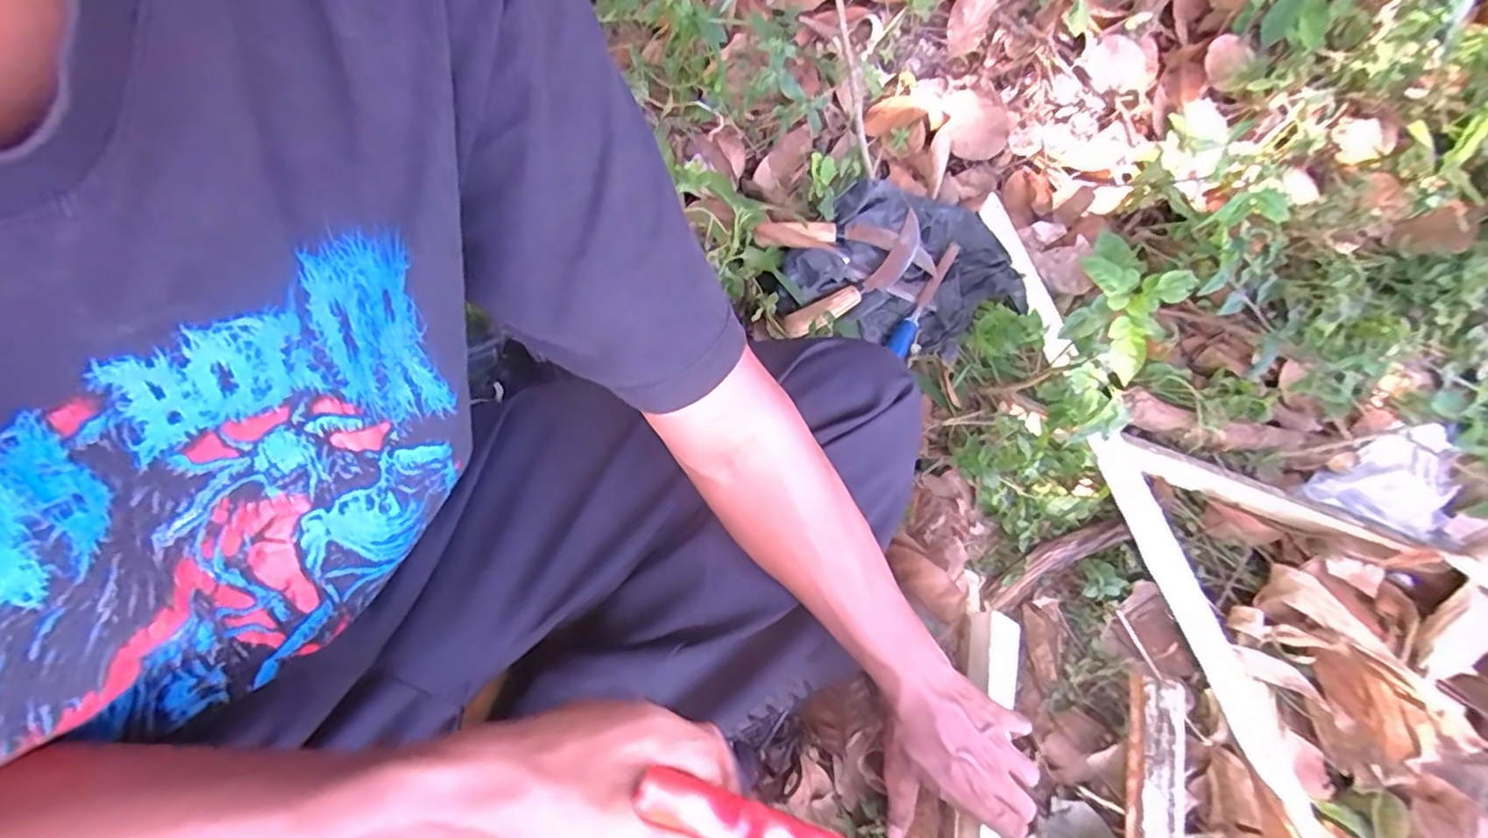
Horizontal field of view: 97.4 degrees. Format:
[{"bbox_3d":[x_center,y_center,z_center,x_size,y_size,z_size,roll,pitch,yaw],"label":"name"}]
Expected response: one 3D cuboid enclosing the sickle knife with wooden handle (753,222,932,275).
[{"bbox_3d":[0.114,-0.202,0.727,0.199,0.029,0.047,9,59,-2],"label":"sickle knife with wooden handle"}]

